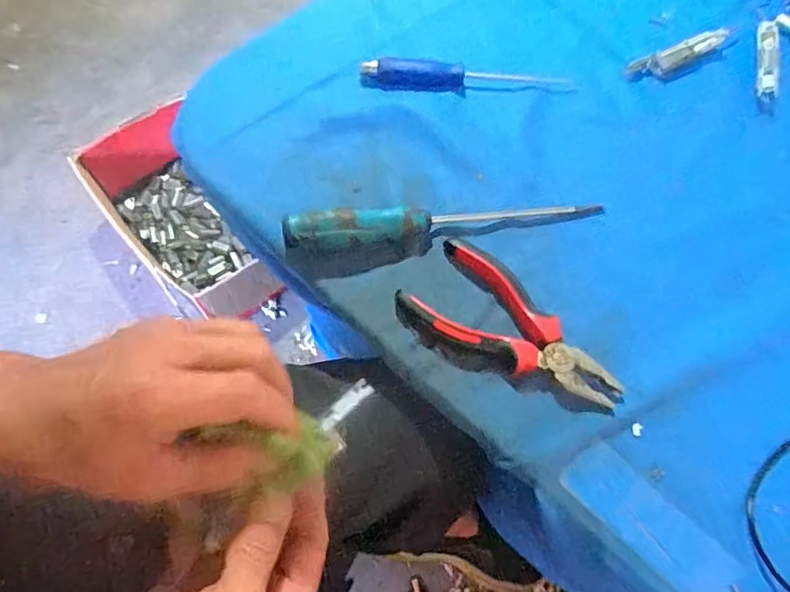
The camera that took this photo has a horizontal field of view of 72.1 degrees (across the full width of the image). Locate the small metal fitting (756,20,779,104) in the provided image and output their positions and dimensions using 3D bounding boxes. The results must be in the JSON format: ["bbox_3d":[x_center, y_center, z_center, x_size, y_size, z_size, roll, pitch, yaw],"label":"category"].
[{"bbox_3d":[0.351,-0.223,0.514,0.019,0.014,0.095,16,66,4],"label":"small metal fitting"}]

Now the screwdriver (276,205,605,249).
[{"bbox_3d":[0.042,-0.057,0.406,0.244,0.032,0.026,-8,66,-7],"label":"screwdriver"}]

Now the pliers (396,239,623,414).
[{"bbox_3d":[0.081,0.029,0.377,0.154,0.018,0.075,38,69,13],"label":"pliers"}]

